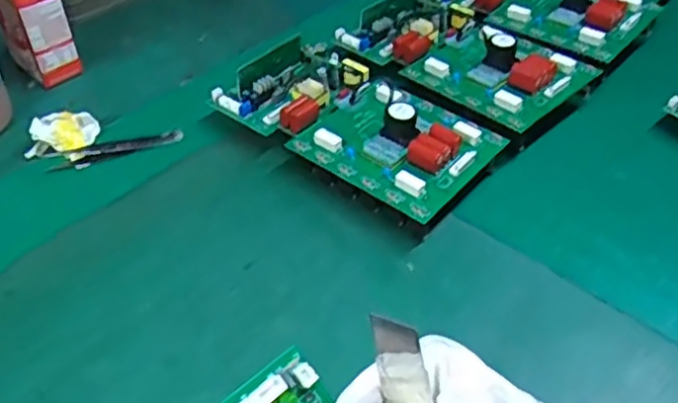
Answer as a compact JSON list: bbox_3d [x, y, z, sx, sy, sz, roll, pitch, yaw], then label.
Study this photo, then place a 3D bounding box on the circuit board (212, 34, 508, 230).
[{"bbox_3d":[0.016,-0.067,0.567,0.220,0.051,0.132,31,53,25],"label":"circuit board"}]

